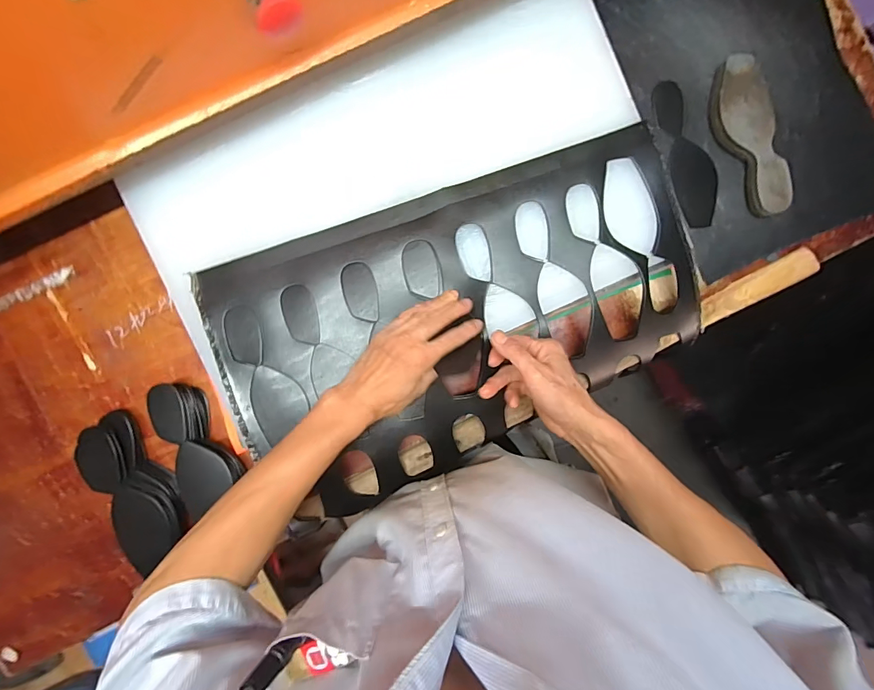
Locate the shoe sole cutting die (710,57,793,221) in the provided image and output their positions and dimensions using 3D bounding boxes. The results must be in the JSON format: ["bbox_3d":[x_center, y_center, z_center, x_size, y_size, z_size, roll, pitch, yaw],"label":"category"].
[{"bbox_3d":[0.397,-0.263,0.529,0.062,0.032,0.197,-20,92,-1],"label":"shoe sole cutting die"}]

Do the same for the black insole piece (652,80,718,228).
[{"bbox_3d":[0.332,-0.252,0.550,0.053,0.006,0.190,-16,93,4],"label":"black insole piece"}]

